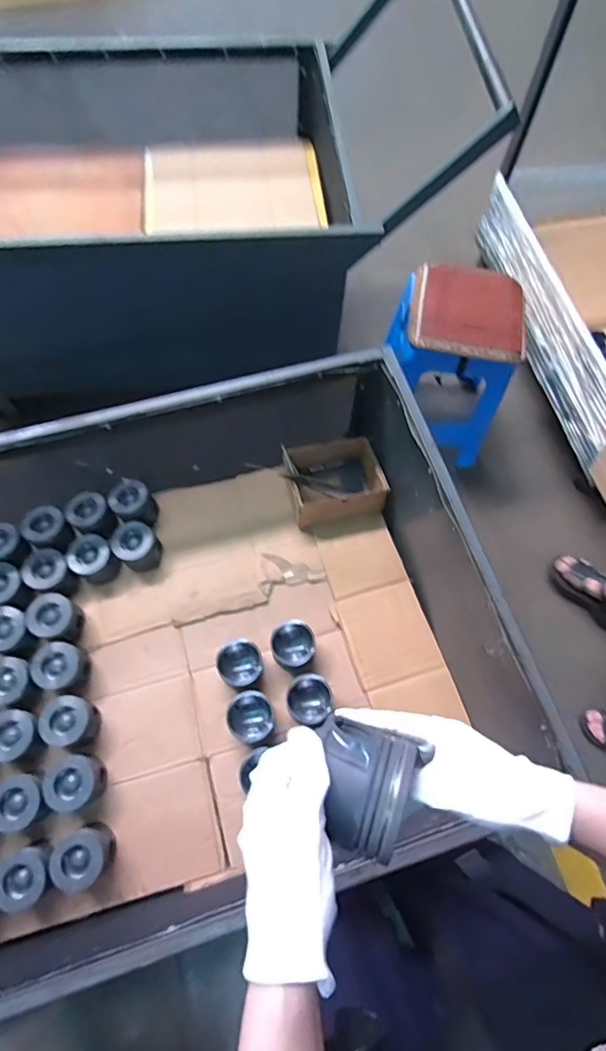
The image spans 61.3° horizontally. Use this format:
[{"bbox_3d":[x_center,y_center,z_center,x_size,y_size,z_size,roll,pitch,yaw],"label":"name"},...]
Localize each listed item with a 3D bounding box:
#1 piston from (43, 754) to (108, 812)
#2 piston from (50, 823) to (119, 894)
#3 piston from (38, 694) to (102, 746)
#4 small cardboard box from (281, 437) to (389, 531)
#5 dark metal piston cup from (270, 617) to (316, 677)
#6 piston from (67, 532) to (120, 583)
[{"bbox_3d":[-0.413,0.463,0.927,0.092,0.081,0.089,0,67,-1],"label":"piston"},{"bbox_3d":[-0.379,0.573,0.884,0.086,0.063,0.084,0,67,-1],"label":"piston"},{"bbox_3d":[-0.440,0.373,0.978,0.095,0.086,0.094,-7,68,-4],"label":"piston"},{"bbox_3d":[0.069,-0.103,1.158,0.205,0.080,0.183,-10,68,-5],"label":"small cardboard box"},{"bbox_3d":[-0.019,0.237,0.999,0.086,0.060,0.103,-4,67,-3],"label":"dark metal piston cup"},{"bbox_3d":[-0.442,0.071,1.085,0.083,0.081,0.082,0,67,-1],"label":"piston"}]

